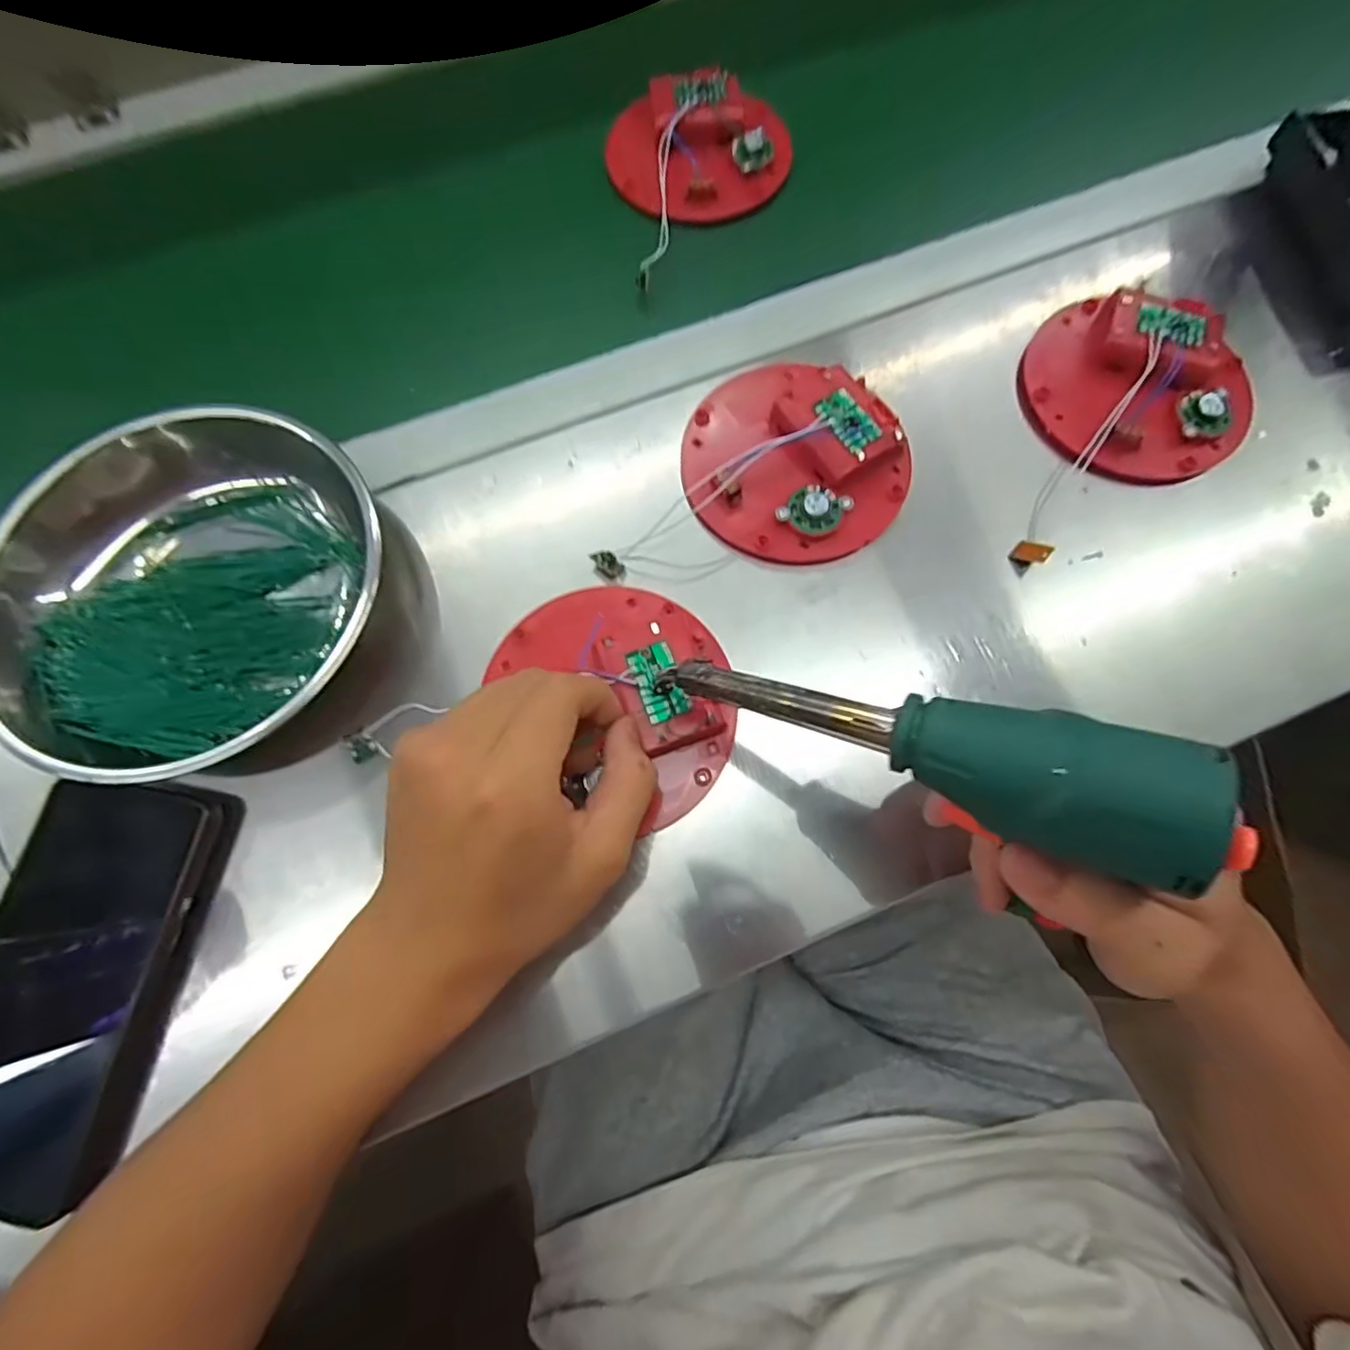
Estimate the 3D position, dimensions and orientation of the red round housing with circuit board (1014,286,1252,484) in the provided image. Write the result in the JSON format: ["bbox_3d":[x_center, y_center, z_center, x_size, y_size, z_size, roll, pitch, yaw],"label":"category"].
[{"bbox_3d":[0.254,-0.163,0.339,0.112,0.034,0.118,0,73,1],"label":"red round housing with circuit board"}]

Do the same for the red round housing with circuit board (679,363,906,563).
[{"bbox_3d":[0.063,-0.116,0.329,0.118,0.025,0.112,0,73,1],"label":"red round housing with circuit board"}]

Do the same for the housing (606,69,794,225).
[{"bbox_3d":[0.015,-0.355,0.411,0.118,0.033,0.096,-9,73,-2],"label":"housing"}]

